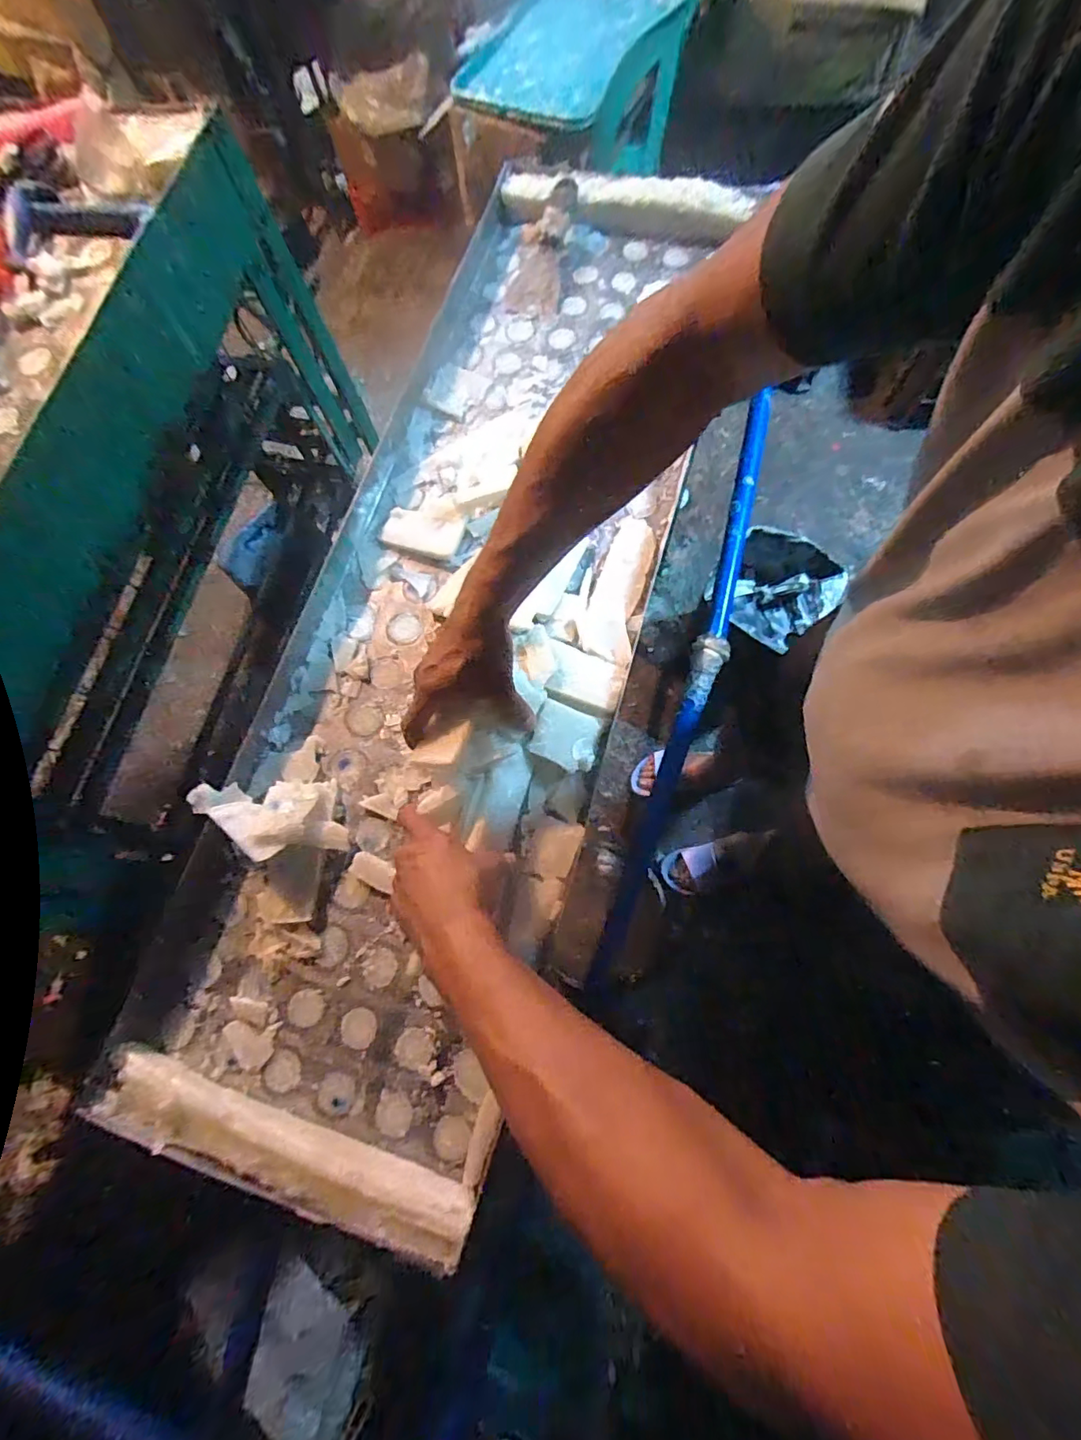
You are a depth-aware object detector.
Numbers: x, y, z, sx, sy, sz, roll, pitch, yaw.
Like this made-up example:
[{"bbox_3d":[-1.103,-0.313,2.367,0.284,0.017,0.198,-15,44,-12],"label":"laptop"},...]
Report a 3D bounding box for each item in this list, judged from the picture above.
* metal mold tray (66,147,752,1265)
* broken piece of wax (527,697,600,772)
[{"bbox_3d":[-0.047,-0.171,0.614,0.404,0.072,1.212,15,75,10],"label":"metal mold tray"},{"bbox_3d":[0.026,0.016,0.548,0.065,0.009,0.060,20,76,11],"label":"broken piece of wax"}]

